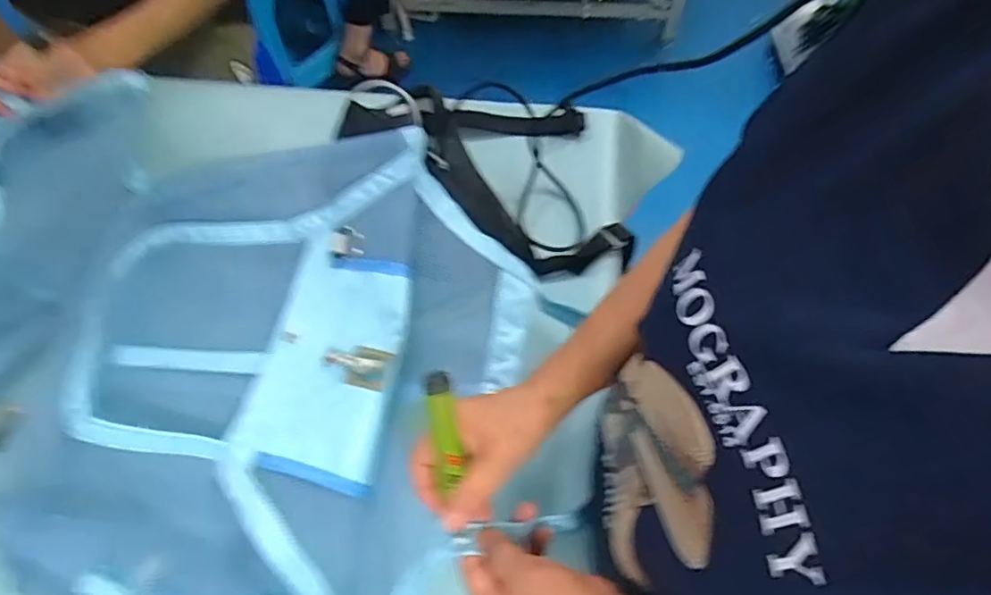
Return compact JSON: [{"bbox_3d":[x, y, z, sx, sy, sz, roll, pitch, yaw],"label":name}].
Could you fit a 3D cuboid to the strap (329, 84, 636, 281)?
[{"bbox_3d":[-0.014,-0.146,0.610,0.272,0.095,0.265,-13,61,-6],"label":"strap"}]

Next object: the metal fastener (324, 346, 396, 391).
[{"bbox_3d":[-0.122,0.059,0.496,0.061,0.016,0.035,10,61,7],"label":"metal fastener"}]

